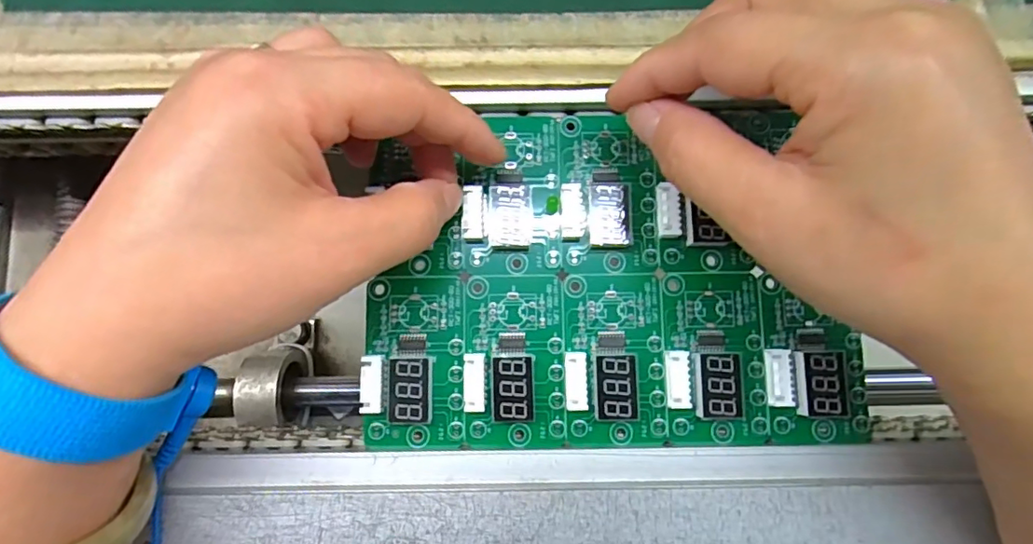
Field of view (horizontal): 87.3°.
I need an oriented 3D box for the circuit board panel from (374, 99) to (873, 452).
[{"bbox_3d":[0.034,0.001,0.200,0.175,0.009,0.123,-1,83,0],"label":"circuit board panel"}]

